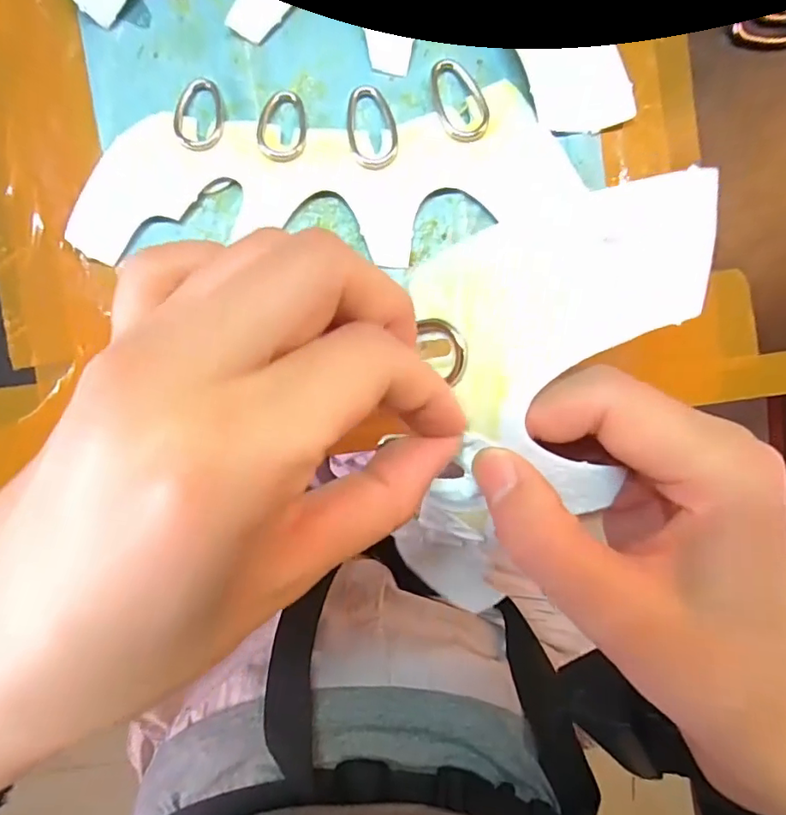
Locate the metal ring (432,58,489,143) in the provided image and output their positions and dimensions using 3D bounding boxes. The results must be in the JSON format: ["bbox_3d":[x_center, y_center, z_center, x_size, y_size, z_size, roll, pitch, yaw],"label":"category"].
[{"bbox_3d":[0.027,-0.125,0.213,0.019,0.004,0.034,-20,93,-1],"label":"metal ring"}]

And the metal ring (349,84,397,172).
[{"bbox_3d":[-0.009,-0.114,0.212,0.019,0.004,0.034,-7,92,-2],"label":"metal ring"}]

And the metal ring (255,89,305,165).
[{"bbox_3d":[-0.044,-0.113,0.211,0.019,0.004,0.029,14,91,-3],"label":"metal ring"}]

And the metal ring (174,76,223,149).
[{"bbox_3d":[-0.078,-0.119,0.212,0.019,0.004,0.029,4,92,-2],"label":"metal ring"}]

